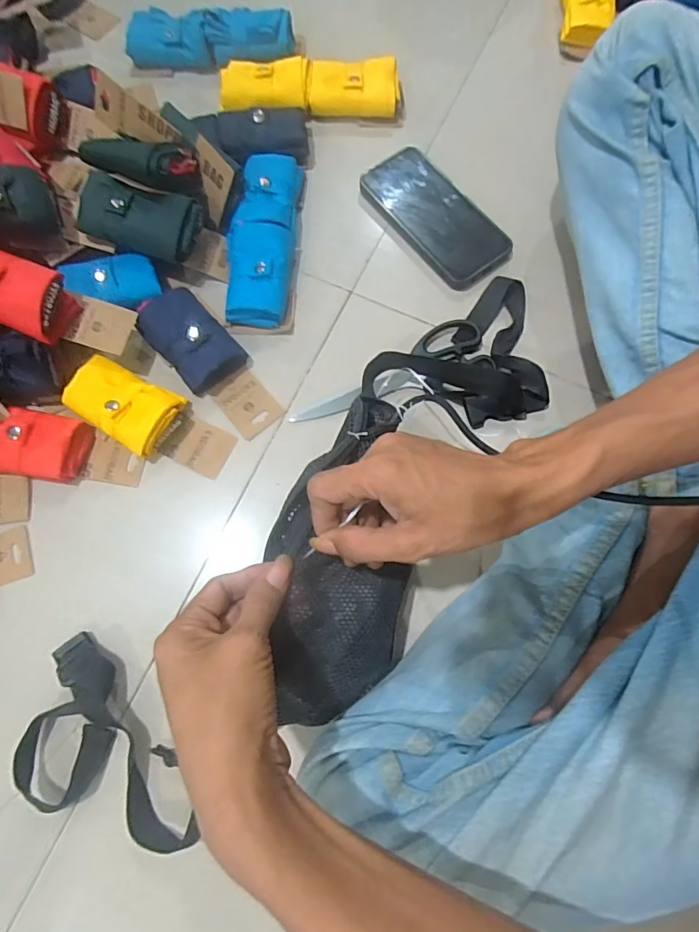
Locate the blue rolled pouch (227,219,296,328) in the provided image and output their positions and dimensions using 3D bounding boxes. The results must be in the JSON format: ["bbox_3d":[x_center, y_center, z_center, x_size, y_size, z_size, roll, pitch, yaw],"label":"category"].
[{"bbox_3d":[-0.085,-0.184,0.455,0.060,0.034,0.093,1,76,0],"label":"blue rolled pouch"}]

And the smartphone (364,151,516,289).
[{"bbox_3d":[0.088,-0.257,0.485,0.081,0.014,0.167,-39,79,-9],"label":"smartphone"}]

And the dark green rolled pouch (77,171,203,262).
[{"bbox_3d":[-0.195,-0.229,0.437,0.108,0.034,0.057,10,74,3],"label":"dark green rolled pouch"}]

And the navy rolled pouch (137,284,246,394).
[{"bbox_3d":[-0.149,-0.117,0.446,0.061,0.033,0.098,-41,79,-10],"label":"navy rolled pouch"}]

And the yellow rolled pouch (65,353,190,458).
[{"bbox_3d":[-0.203,-0.054,0.425,0.098,0.031,0.060,26,77,6],"label":"yellow rolled pouch"}]

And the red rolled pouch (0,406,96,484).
[{"bbox_3d":[-0.289,-0.020,0.424,0.102,0.027,0.060,12,76,3],"label":"red rolled pouch"}]

